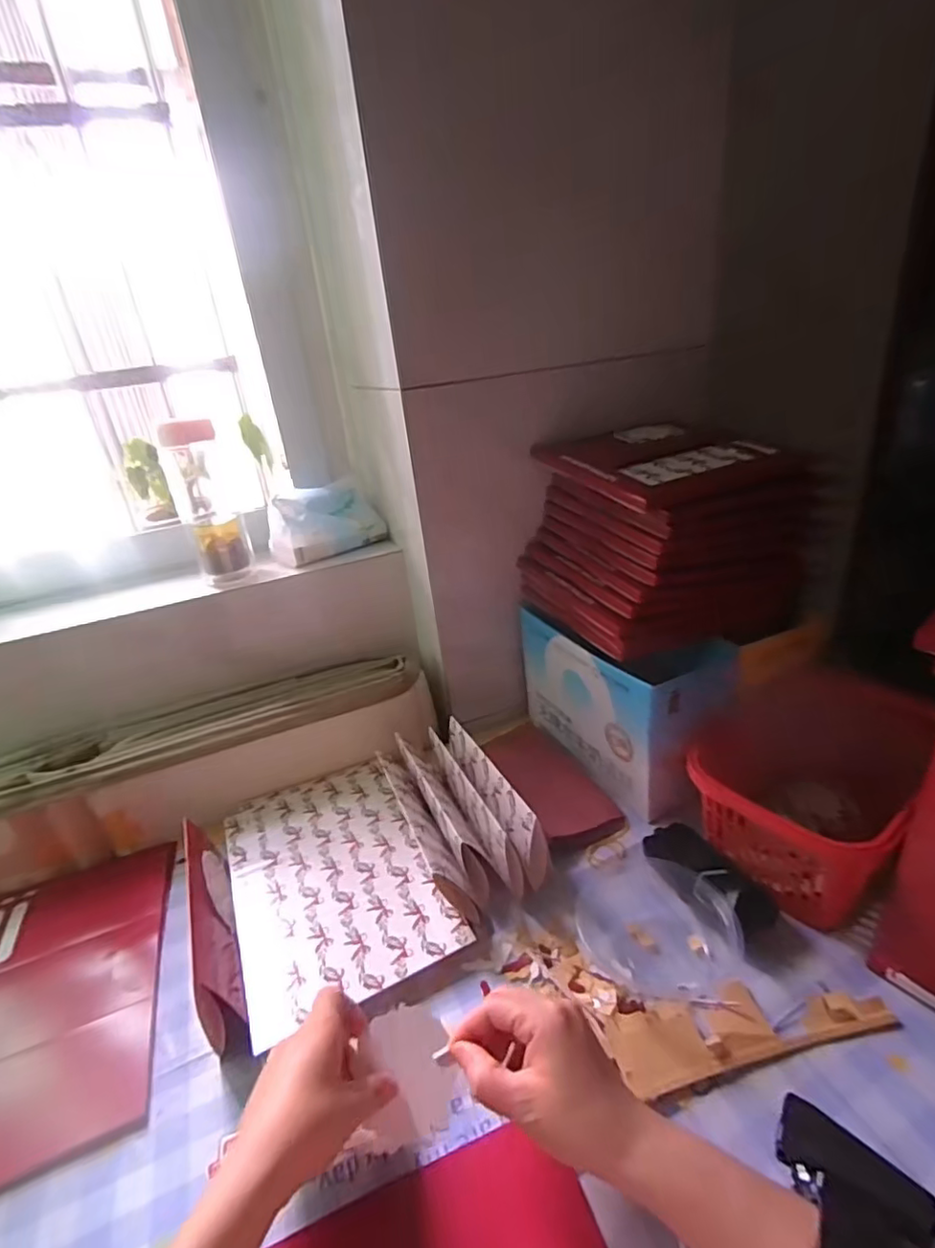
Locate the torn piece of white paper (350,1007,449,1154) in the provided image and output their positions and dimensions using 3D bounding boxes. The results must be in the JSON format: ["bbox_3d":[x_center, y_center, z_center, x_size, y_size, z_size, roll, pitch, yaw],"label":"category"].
[{"bbox_3d":[-0.040,0.298,0.383,0.057,0.004,0.072,5,58,-16],"label":"torn piece of white paper"}]

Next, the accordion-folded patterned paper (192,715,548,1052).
[{"bbox_3d":[-0.103,0.200,0.546,0.278,0.074,0.268,-17,28,-20],"label":"accordion-folded patterned paper"}]

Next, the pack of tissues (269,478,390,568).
[{"bbox_3d":[-0.176,-0.130,0.724,0.146,0.071,0.087,-24,31,-30],"label":"pack of tissues"}]

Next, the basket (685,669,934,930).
[{"bbox_3d":[0.293,0.146,0.509,0.158,0.124,0.204,14,33,36],"label":"basket"}]

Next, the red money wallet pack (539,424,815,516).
[{"bbox_3d":[0.184,-0.157,0.554,0.162,0.017,0.207,-19,37,-13],"label":"red money wallet pack"}]

